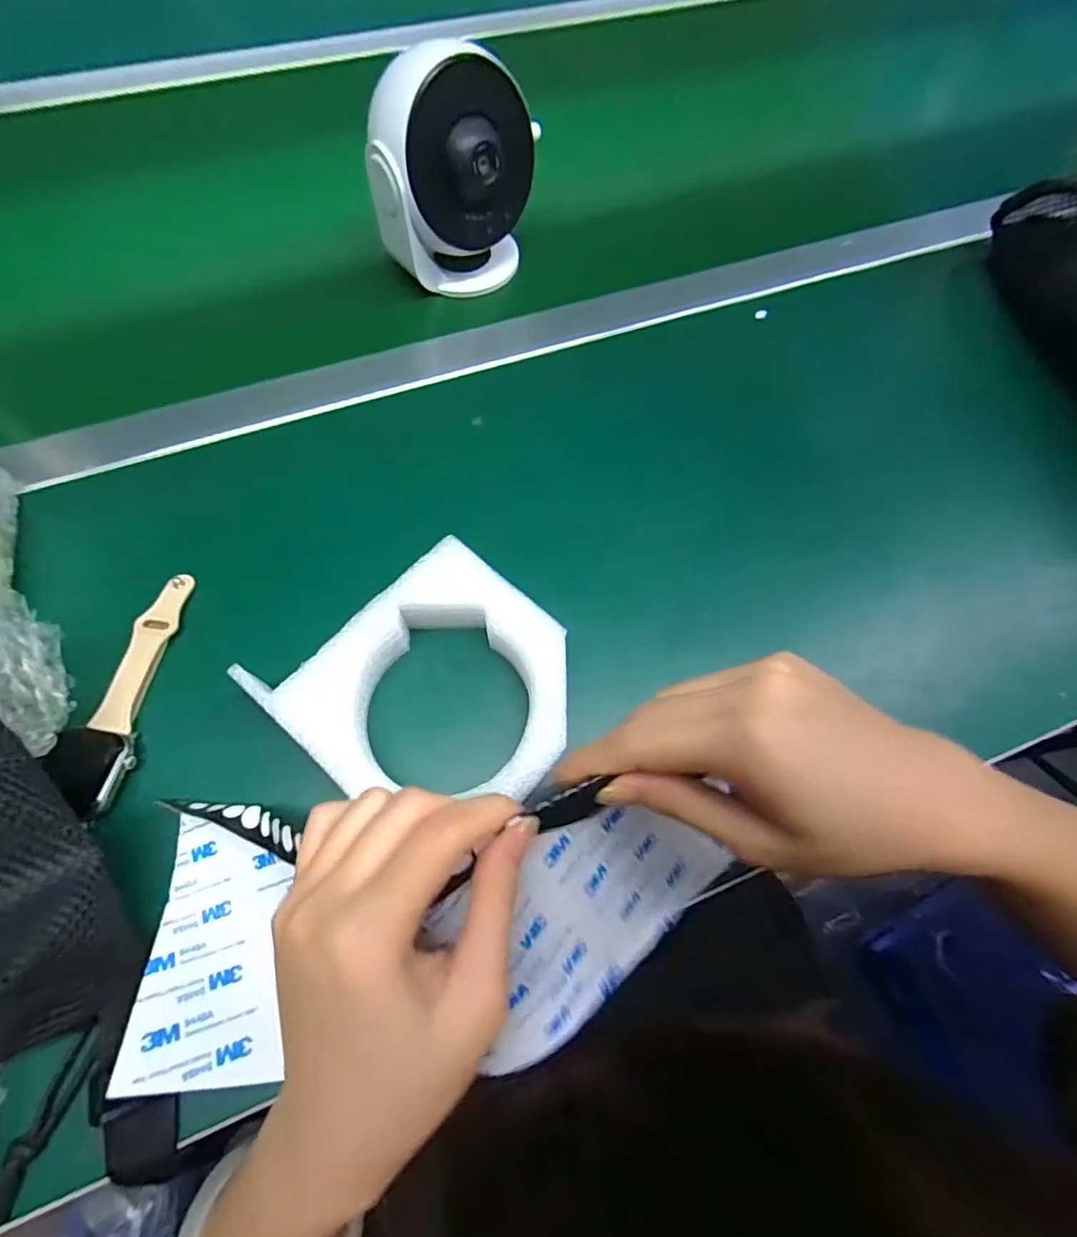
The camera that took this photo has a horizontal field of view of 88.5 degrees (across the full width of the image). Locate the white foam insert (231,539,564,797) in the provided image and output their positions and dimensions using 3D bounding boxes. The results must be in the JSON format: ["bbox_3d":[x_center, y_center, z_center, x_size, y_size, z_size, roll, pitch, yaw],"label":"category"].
[{"bbox_3d":[-0.046,0.038,0.269,0.122,0.033,0.119,41,72,15],"label":"white foam insert"}]

